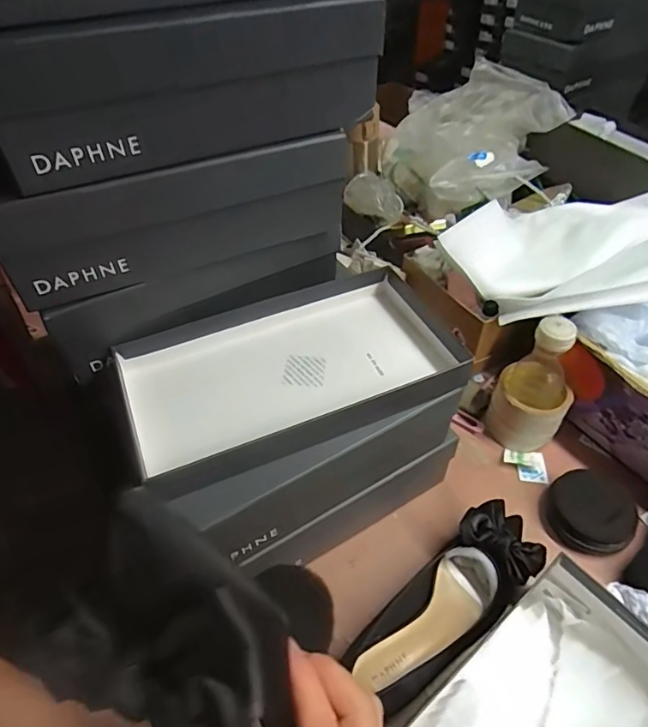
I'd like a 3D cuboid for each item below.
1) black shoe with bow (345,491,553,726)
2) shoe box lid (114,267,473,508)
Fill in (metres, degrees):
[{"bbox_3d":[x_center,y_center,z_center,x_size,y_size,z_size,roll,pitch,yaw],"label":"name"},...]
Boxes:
[{"bbox_3d":[0.129,0.228,0.486,0.233,0.058,0.083,-34,55,-26],"label":"black shoe with bow"},{"bbox_3d":[-0.027,0.004,0.476,0.314,0.047,0.167,-20,50,-16],"label":"shoe box lid"}]

